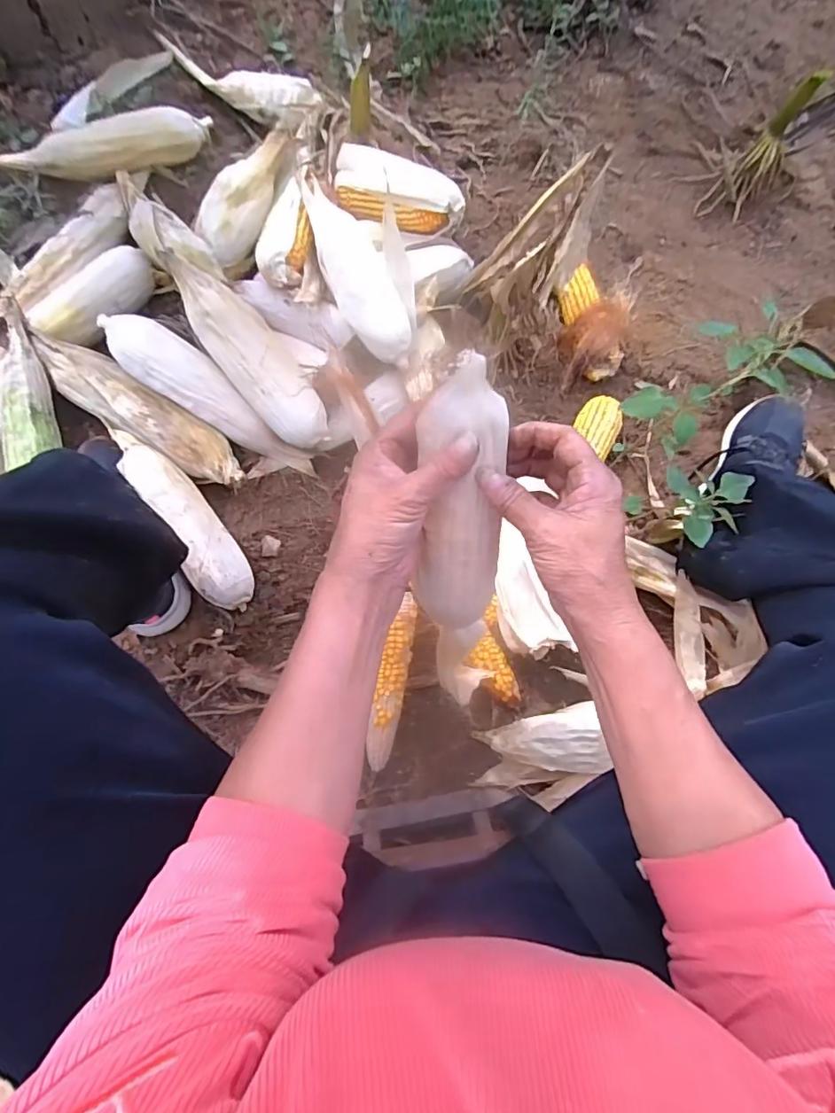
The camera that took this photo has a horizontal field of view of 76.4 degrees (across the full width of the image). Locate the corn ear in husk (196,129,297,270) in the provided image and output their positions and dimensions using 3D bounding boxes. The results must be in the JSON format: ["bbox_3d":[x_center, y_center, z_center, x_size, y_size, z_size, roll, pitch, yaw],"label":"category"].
[{"bbox_3d":[-0.231,-0.496,0.728,0.069,0.056,0.222,26,78,1],"label":"corn ear in husk"}]

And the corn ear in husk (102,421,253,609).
[{"bbox_3d":[-0.277,-0.054,0.629,0.061,0.062,0.258,-33,83,-10],"label":"corn ear in husk"}]

